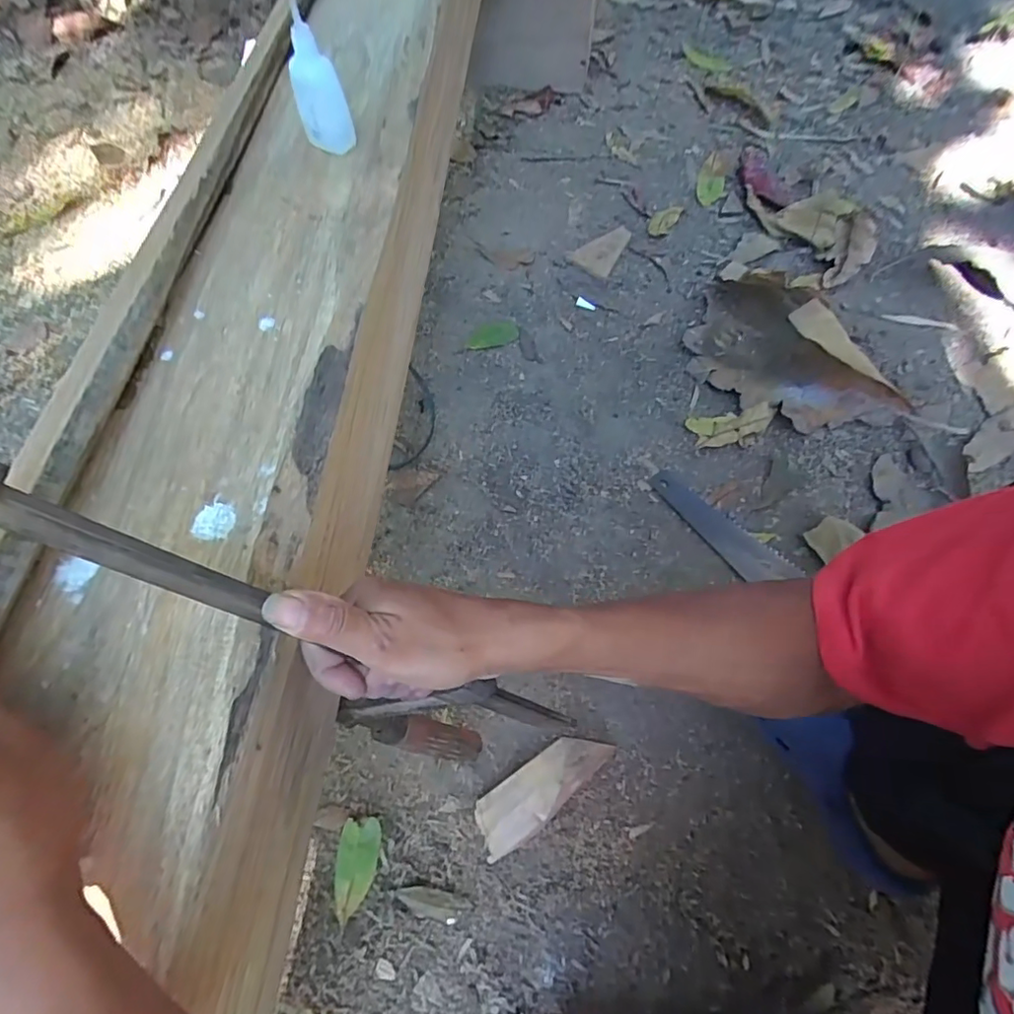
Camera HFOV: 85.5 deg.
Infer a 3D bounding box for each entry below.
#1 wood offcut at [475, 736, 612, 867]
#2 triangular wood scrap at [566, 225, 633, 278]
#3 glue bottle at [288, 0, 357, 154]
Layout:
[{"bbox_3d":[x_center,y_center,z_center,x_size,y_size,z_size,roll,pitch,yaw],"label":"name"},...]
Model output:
[{"bbox_3d":[0.040,0.293,0.575,0.165,0.033,0.058,-31,67,-16],"label":"wood offcut"},{"bbox_3d":[0.171,-0.472,0.993,0.080,0.013,0.140,26,64,12],"label":"triangular wood scrap"},{"bbox_3d":[-0.142,-0.316,0.414,0.040,0.091,0.022,40,70,18],"label":"glue bottle"}]

